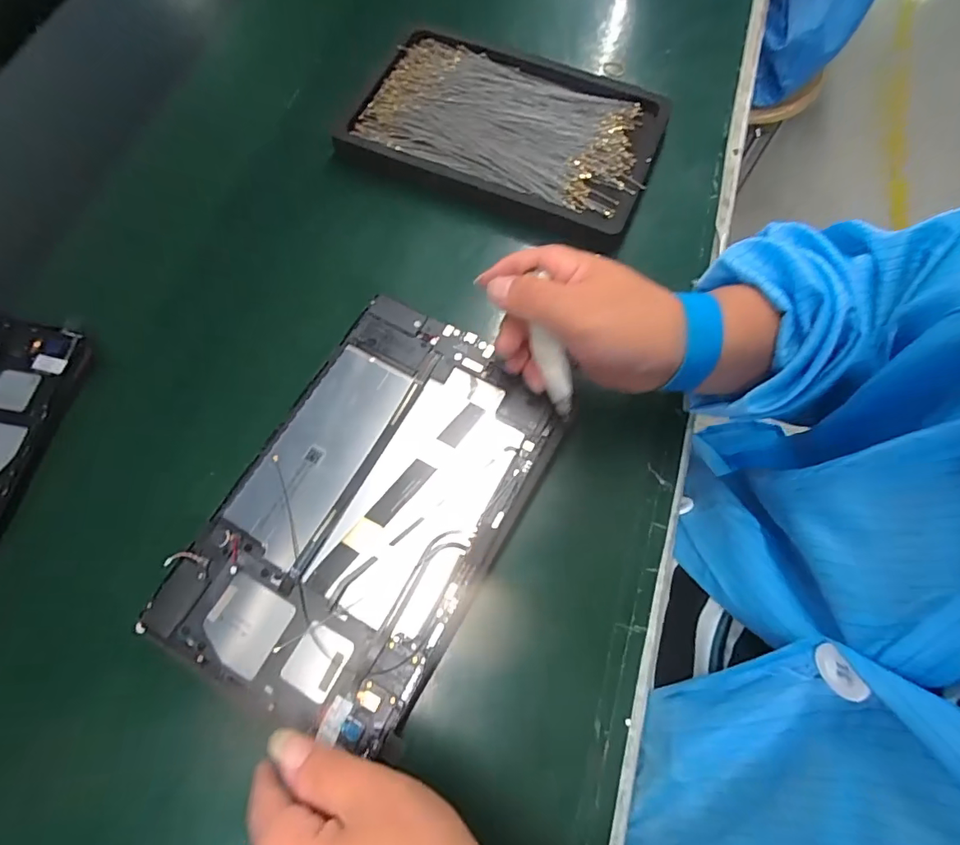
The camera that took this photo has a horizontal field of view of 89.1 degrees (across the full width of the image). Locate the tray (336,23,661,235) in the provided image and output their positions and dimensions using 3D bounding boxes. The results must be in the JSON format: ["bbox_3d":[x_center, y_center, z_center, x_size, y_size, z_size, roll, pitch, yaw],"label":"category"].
[{"bbox_3d":[0.020,-0.246,0.408,0.245,0.031,0.151,19,71,7],"label":"tray"}]

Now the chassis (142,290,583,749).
[{"bbox_3d":[-0.062,0.047,0.289,0.157,0.011,0.234,28,73,11],"label":"chassis"}]

